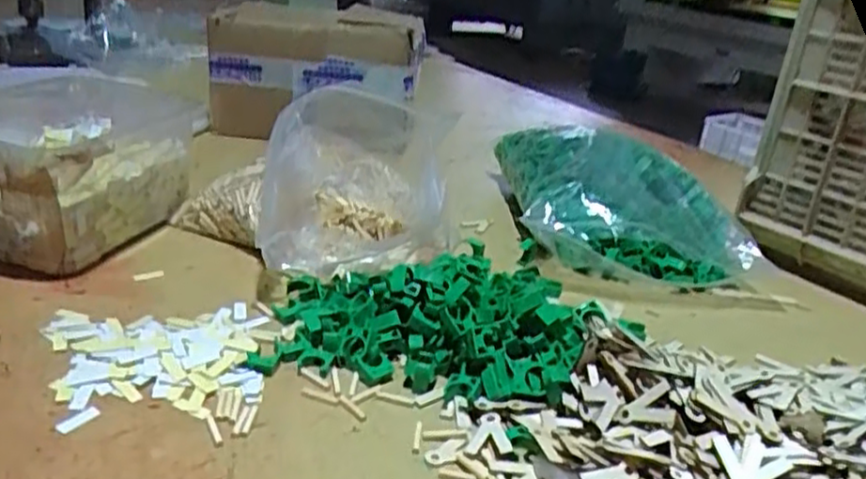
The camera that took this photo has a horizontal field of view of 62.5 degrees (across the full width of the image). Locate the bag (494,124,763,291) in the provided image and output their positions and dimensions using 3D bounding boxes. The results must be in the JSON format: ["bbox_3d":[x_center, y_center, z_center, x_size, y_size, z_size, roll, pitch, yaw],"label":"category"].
[{"bbox_3d":[0.215,-0.045,0.847,0.250,0.113,0.266,4,23,-5],"label":"bag"}]

